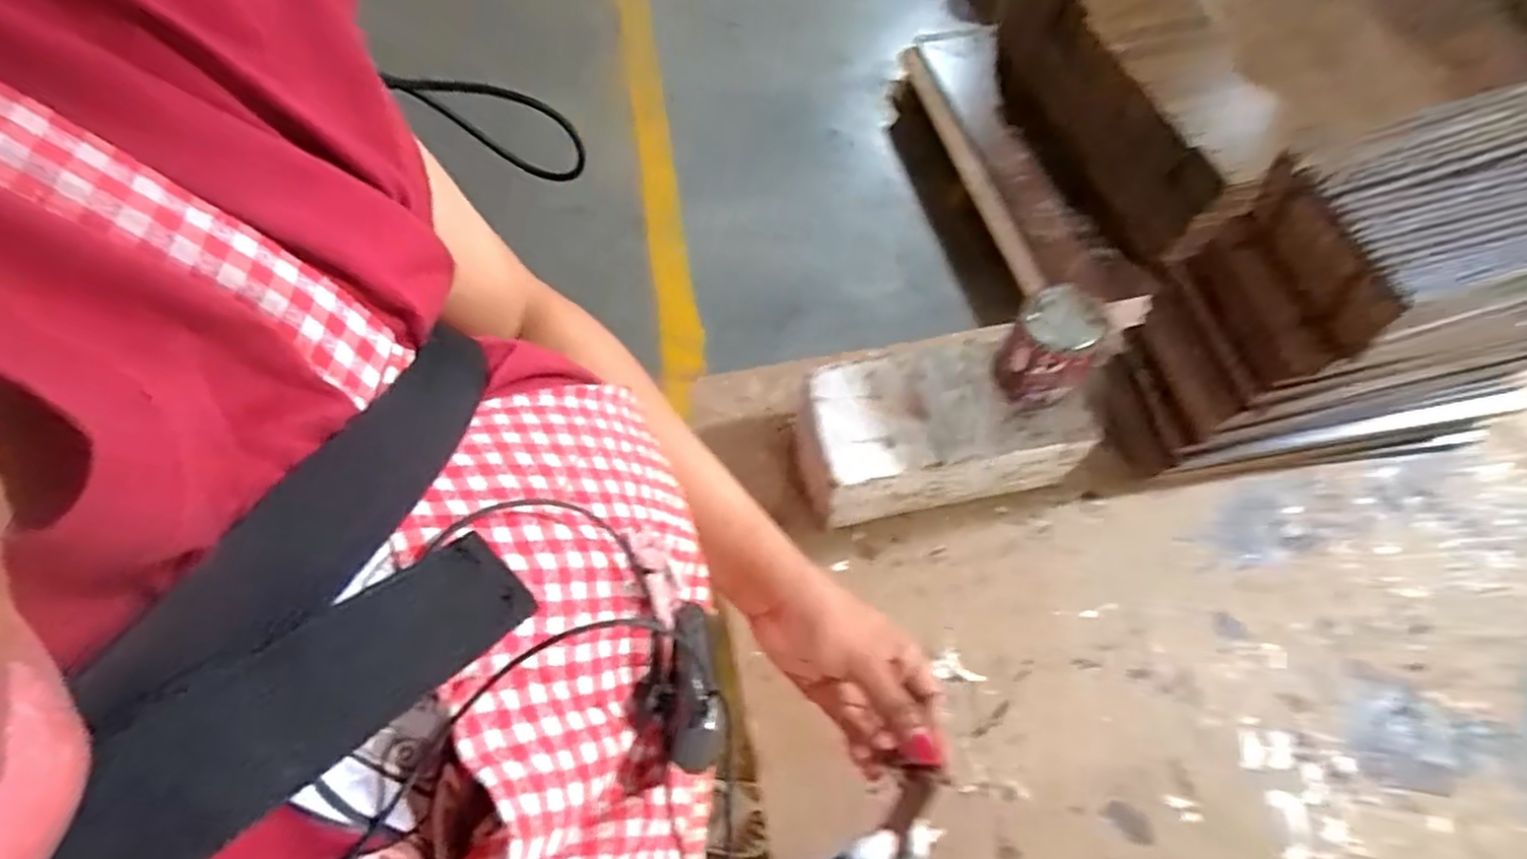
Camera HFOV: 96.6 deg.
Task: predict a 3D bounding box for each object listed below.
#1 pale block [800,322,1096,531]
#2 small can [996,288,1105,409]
[{"bbox_3d":[0.143,0.001,0.585,0.236,0.097,0.118,-11,66,-6],"label":"pale block"},{"bbox_3d":[0.220,-0.065,0.526,0.061,0.075,0.071,27,68,11],"label":"small can"}]

